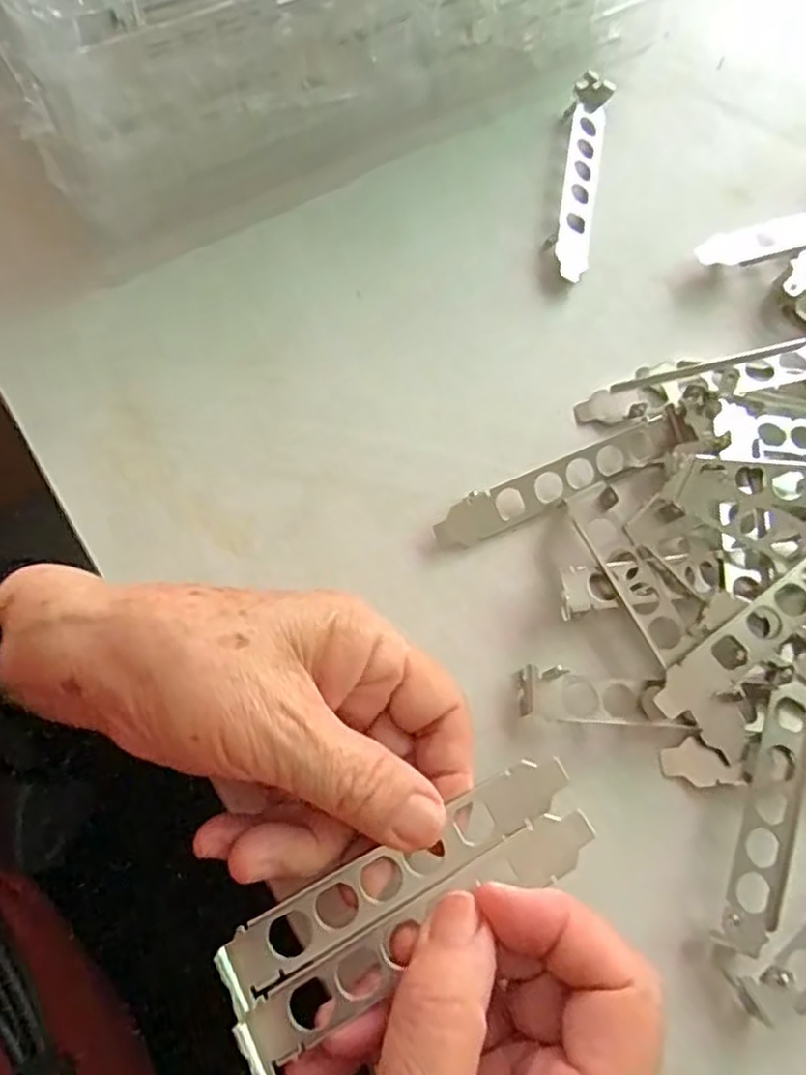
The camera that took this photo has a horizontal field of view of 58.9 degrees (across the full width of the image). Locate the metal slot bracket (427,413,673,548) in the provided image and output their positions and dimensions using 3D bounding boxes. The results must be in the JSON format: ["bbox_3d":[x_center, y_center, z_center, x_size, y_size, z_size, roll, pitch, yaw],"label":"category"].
[{"bbox_3d":[0.065,-0.023,0.309,0.112,0.010,0.021,-22,72,-6],"label":"metal slot bracket"}]

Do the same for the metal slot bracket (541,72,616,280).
[{"bbox_3d":[0.090,-0.184,0.366,0.022,0.018,0.119,10,72,4],"label":"metal slot bracket"}]

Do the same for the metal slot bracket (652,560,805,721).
[{"bbox_3d":[0.144,0.032,0.279,0.117,0.011,0.019,-35,74,-10],"label":"metal slot bracket"}]

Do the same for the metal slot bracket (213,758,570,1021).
[{"bbox_3d":[0.000,0.105,0.226,0.122,0.004,0.019,-26,73,-15],"label":"metal slot bracket"}]

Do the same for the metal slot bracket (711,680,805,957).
[{"bbox_3d":[0.134,0.101,0.264,0.018,0.012,0.097,21,73,8],"label":"metal slot bracket"}]

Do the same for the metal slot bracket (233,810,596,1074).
[{"bbox_3d":[0.008,0.120,0.218,0.121,0.008,0.019,-26,73,-15],"label":"metal slot bracket"}]

